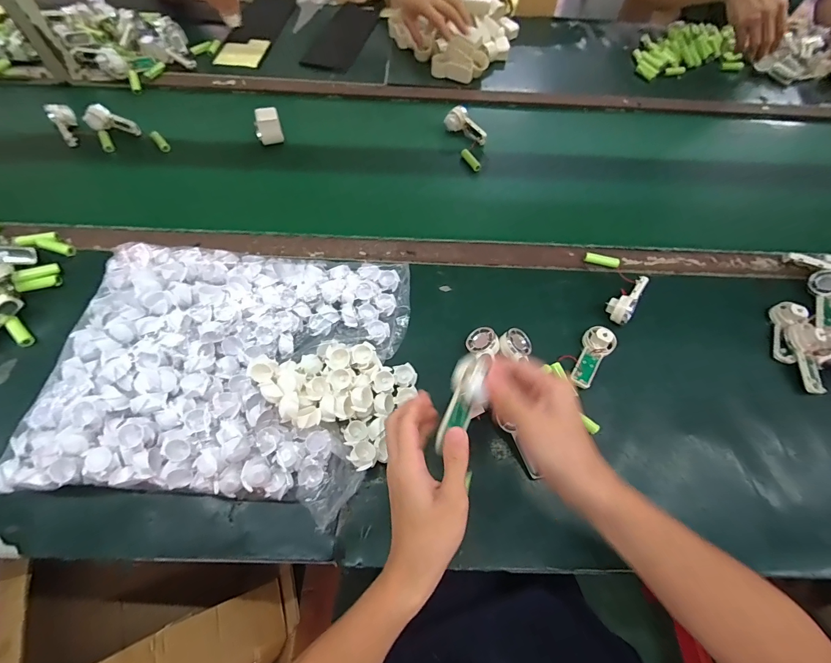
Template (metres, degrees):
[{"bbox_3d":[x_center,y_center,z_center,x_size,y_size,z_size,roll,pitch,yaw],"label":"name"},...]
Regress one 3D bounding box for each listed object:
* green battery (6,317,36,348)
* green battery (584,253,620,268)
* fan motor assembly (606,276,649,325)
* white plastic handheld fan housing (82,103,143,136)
[{"bbox_3d":[-0.520,0.001,0.489,0.050,0.011,0.017,40,68,17],"label":"green battery"},{"bbox_3d":[0.289,-0.110,0.575,0.051,0.014,0.015,17,63,6],"label":"green battery"},{"bbox_3d":[0.308,-0.049,0.528,0.087,0.034,0.035,-39,71,-19],"label":"fan motor assembly"},{"bbox_3d":[-0.567,-0.389,0.693,0.096,0.033,0.047,26,65,10],"label":"white plastic handheld fan housing"}]

